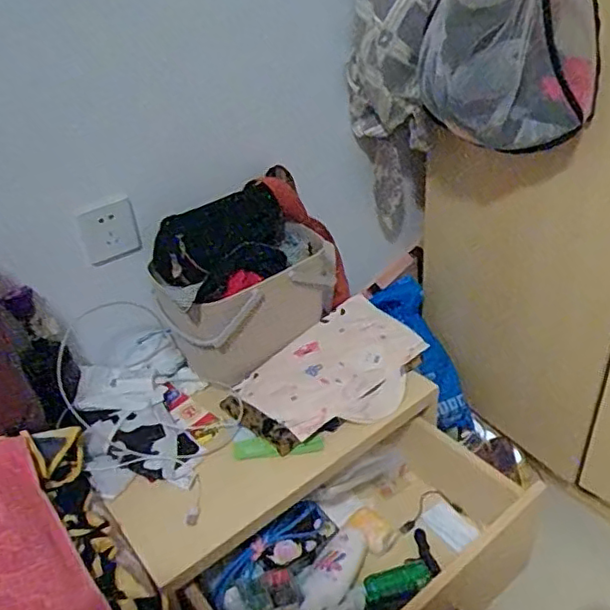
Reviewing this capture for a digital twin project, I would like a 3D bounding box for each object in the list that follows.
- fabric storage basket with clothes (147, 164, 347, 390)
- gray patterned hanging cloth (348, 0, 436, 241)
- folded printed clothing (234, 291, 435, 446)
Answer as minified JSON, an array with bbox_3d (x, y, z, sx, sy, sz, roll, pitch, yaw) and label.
[{"bbox_3d":[-0.078,-0.053,0.977,0.305,0.222,0.186,-26,40,-25],"label":"fabric storage basket with clothes"},{"bbox_3d":[0.163,-0.363,1.064,0.107,0.558,0.173,-33,43,-32],"label":"gray patterned hanging cloth"},{"bbox_3d":[0.050,0.100,0.929,0.274,0.033,0.195,-31,47,-26],"label":"folded printed clothing"}]

